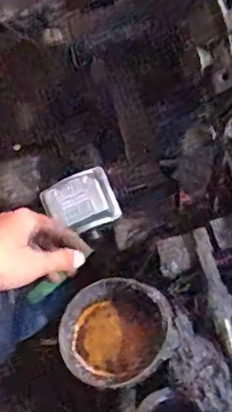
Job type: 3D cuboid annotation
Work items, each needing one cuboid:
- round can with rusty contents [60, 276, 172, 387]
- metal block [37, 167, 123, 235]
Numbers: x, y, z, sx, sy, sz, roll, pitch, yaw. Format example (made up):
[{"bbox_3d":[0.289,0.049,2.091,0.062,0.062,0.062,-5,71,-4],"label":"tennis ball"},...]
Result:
[{"bbox_3d":[-0.001,0.140,0.654,0.130,0.047,0.118,-26,71,-3],"label":"round can with rusty contents"},{"bbox_3d":[-0.044,-0.006,0.722,0.085,0.020,0.072,-23,71,-3],"label":"metal block"}]

